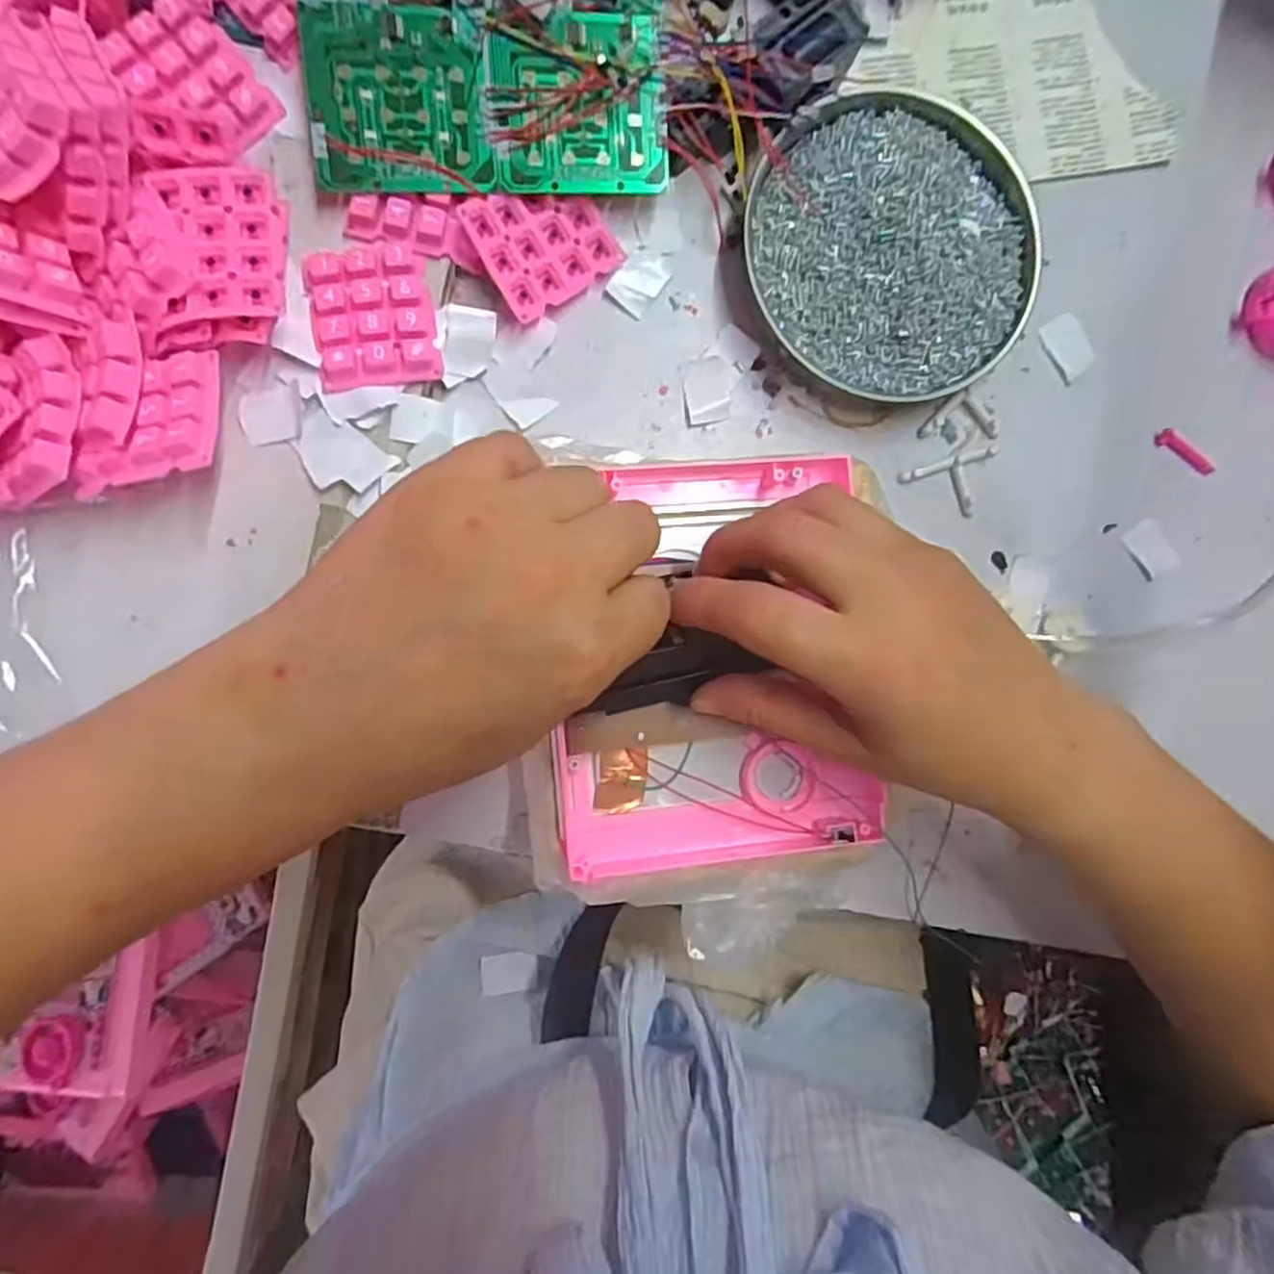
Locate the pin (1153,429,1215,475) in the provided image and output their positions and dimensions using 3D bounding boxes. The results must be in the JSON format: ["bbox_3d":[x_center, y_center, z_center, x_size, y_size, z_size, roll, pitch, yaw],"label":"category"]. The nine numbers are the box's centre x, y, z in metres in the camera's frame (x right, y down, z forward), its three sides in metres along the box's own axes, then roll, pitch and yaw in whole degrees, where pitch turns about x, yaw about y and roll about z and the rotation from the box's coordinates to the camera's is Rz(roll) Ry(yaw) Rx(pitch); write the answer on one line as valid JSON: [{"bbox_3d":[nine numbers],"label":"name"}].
[{"bbox_3d":[0.274,-0.093,0.359,0.034,0.004,0.009,27,88,-7],"label":"pin"}]

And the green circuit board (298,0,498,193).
[{"bbox_3d":[-0.097,-0.219,0.292,0.070,0.004,0.067,-4,103,-8],"label":"green circuit board"}]

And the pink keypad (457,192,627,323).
[{"bbox_3d":[-0.041,-0.173,0.314,0.059,0.005,0.050,-39,109,-13],"label":"pink keypad"}]

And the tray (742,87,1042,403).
[{"bbox_3d":[0.119,-0.176,0.332,0.127,0.022,0.131,0,92,-8],"label":"tray"}]

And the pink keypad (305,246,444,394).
[{"bbox_3d":[-0.110,-0.134,0.301,0.047,0.015,0.055,-10,93,-7],"label":"pink keypad"}]

